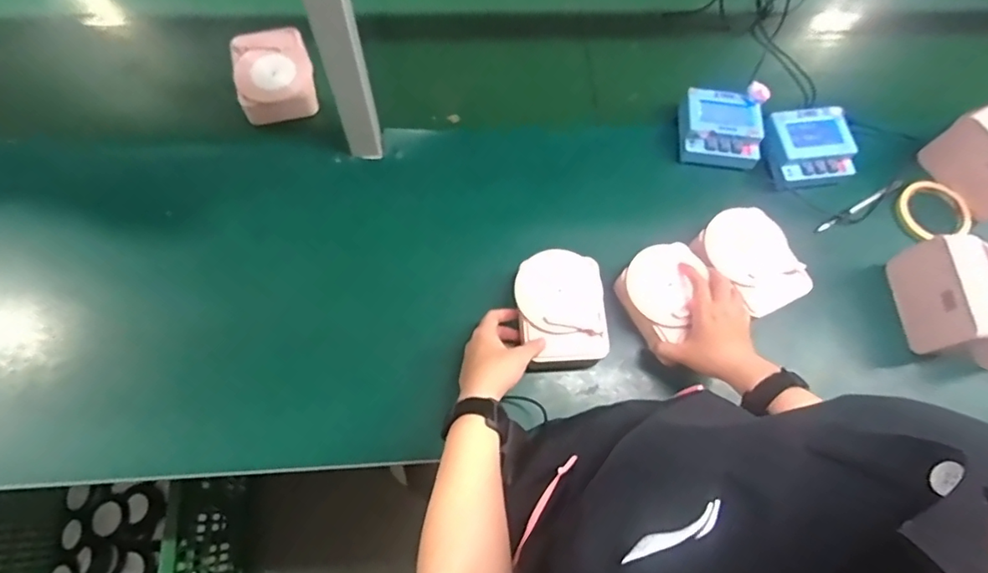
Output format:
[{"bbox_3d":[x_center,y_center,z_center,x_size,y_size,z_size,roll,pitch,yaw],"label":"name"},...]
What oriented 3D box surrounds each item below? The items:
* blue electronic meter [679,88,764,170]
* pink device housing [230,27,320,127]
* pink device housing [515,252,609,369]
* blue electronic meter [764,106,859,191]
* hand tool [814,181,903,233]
[{"bbox_3d":[0.317,-0.219,0.758,0.107,0.042,0.096,11,69,2],"label":"blue electronic meter"},{"bbox_3d":[-0.304,-0.291,0.754,0.100,0.054,0.114,-12,70,-7],"label":"pink device housing"},{"bbox_3d":[0.078,0.028,0.647,0.099,0.027,0.138,-3,69,-4],"label":"pink device housing"},{"bbox_3d":[0.431,-0.191,0.747,0.119,0.042,0.104,-7,69,-5],"label":"blue electronic meter"},{"bbox_3d":[0.502,-0.109,0.751,0.146,0.017,0.010,-27,72,-12],"label":"hand tool"}]

